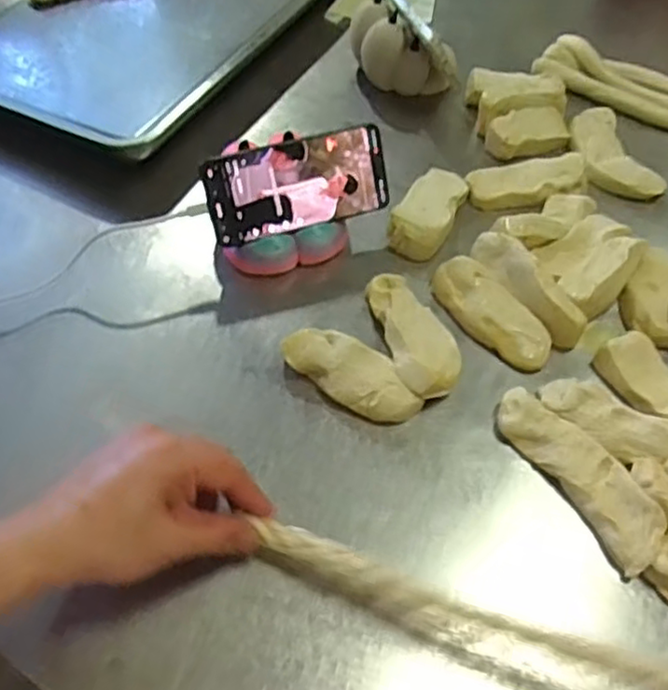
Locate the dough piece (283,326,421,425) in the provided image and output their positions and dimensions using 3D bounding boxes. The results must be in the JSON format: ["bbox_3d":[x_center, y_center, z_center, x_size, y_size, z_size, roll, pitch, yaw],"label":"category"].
[{"bbox_3d":[0.014,0.023,0.545,0.110,0.030,0.046,36,60,20],"label":"dough piece"}]

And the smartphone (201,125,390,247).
[{"bbox_3d":[-0.029,-0.142,0.609,0.164,0.075,0.006,-17,25,-15],"label":"smartphone"}]

